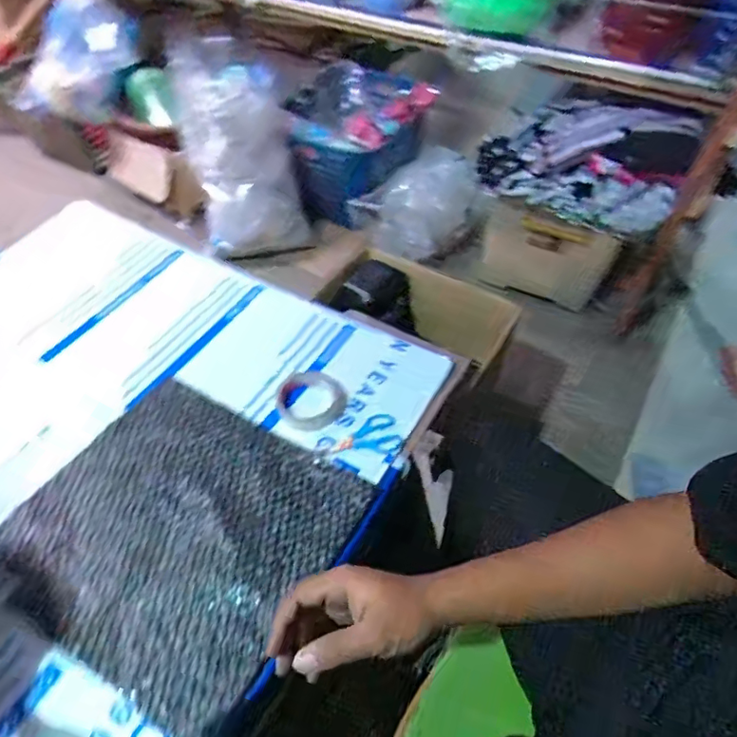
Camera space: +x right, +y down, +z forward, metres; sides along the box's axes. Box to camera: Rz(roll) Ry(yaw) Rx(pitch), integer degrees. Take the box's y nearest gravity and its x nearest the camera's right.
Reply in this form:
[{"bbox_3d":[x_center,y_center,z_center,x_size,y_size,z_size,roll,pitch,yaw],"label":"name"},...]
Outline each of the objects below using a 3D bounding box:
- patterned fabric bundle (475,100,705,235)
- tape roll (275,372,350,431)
[{"bbox_3d":[0.485,-0.470,1.234,0.426,0.242,0.179,24,53,17],"label":"patterned fabric bundle"},{"bbox_3d":[-0.080,0.044,0.744,0.097,0.020,0.087,9,50,5],"label":"tape roll"}]

